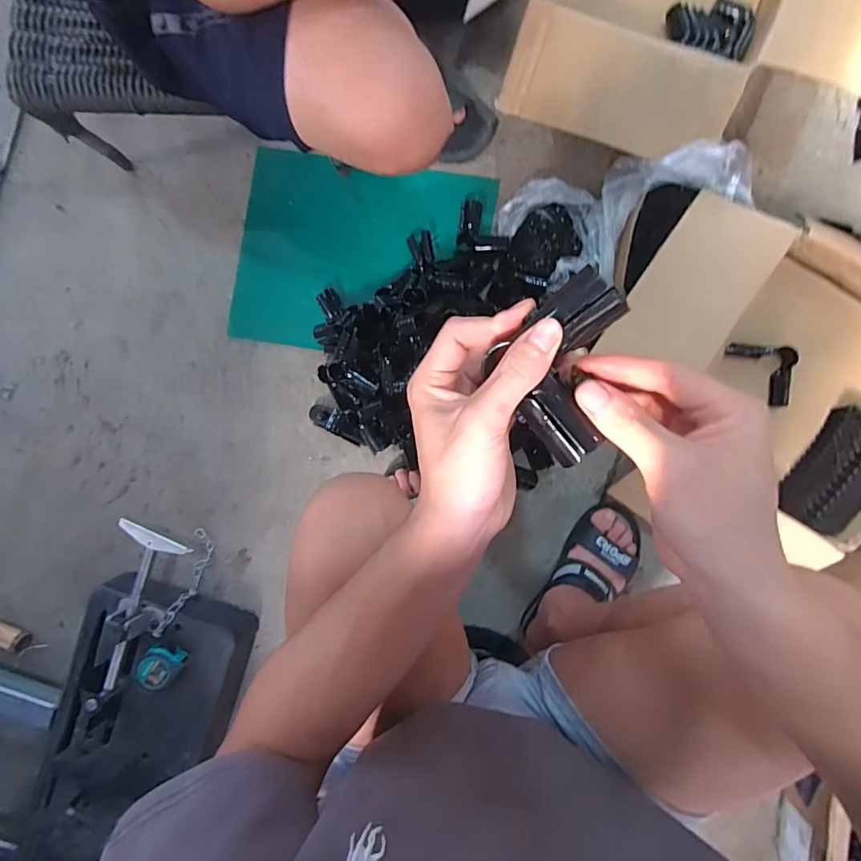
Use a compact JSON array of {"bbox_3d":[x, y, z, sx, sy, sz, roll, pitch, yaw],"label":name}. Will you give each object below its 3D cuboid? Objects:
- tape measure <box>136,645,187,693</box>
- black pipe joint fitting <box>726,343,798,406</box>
[{"bbox_3d":[-0.394,0.349,0.715,0.053,0.032,0.053,13,91,3],"label":"tape measure"},{"bbox_3d":[0.468,-0.088,0.680,0.065,0.040,0.110,-34,89,3],"label":"black pipe joint fitting"}]

